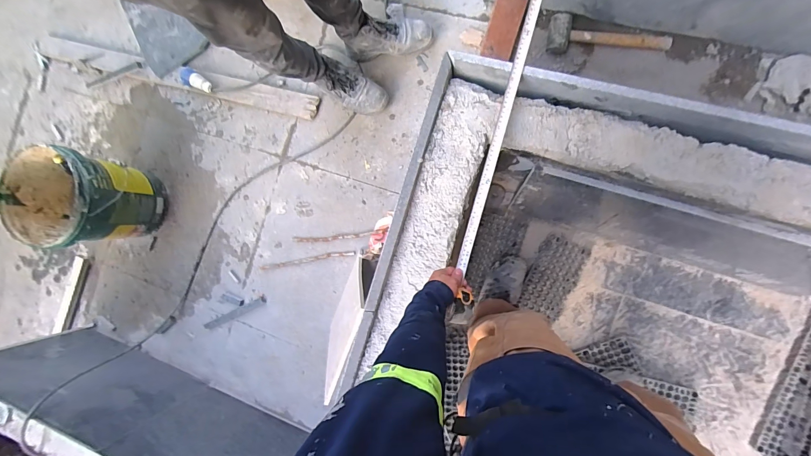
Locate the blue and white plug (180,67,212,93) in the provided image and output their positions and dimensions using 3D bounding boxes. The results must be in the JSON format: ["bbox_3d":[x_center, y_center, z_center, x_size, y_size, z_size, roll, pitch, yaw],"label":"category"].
[{"bbox_3d":[-0.729,-0.510,1.216,0.127,0.050,0.058,33,94,9],"label":"blue and white plug"}]

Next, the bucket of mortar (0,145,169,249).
[{"bbox_3d":[-0.997,-0.088,1.142,0.258,0.343,0.272,0,89,10],"label":"bucket of mortar"}]

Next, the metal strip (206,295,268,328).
[{"bbox_3d":[-0.596,0.300,1.241,0.250,0.016,0.030,-28,84,8],"label":"metal strip"}]

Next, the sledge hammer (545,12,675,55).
[{"bbox_3d":[0.584,-0.560,1.010,0.332,0.063,0.093,4,90,10],"label":"sledge hammer"}]

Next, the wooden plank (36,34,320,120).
[{"bbox_3d":[-0.813,-0.537,1.238,1.078,0.028,0.081,14,91,10],"label":"wooden plank"}]

